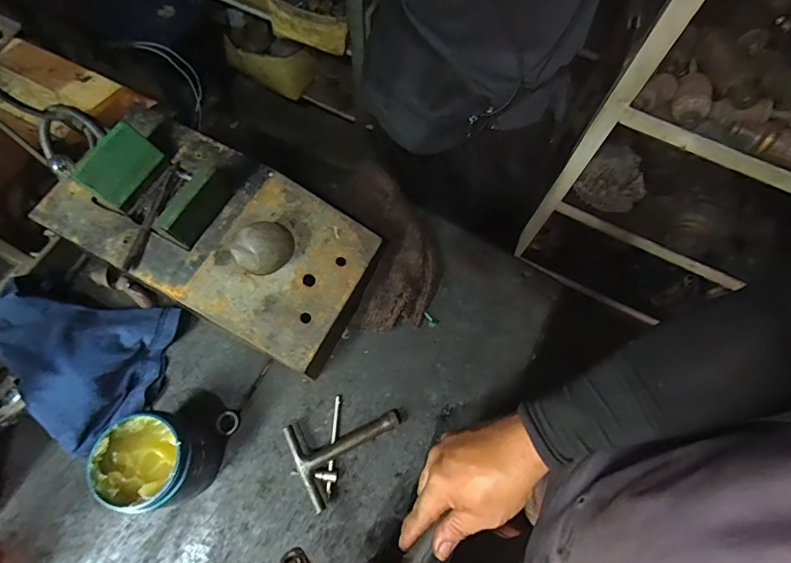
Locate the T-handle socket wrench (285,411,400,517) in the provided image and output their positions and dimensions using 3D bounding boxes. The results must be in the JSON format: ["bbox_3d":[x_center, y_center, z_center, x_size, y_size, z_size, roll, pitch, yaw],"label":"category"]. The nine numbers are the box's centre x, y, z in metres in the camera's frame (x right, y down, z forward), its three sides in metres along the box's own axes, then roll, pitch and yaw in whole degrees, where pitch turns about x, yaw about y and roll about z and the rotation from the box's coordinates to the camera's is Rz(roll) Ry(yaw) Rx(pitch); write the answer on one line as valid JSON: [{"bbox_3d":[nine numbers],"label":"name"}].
[{"bbox_3d":[-0.051,0.186,0.515,0.125,0.028,0.092,-25,73,-11],"label":"T-handle socket wrench"}]

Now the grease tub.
[{"bbox_3d":[-0.241,0.186,0.466,0.093,0.101,0.085,1,70,-2],"label":"grease tub"}]

